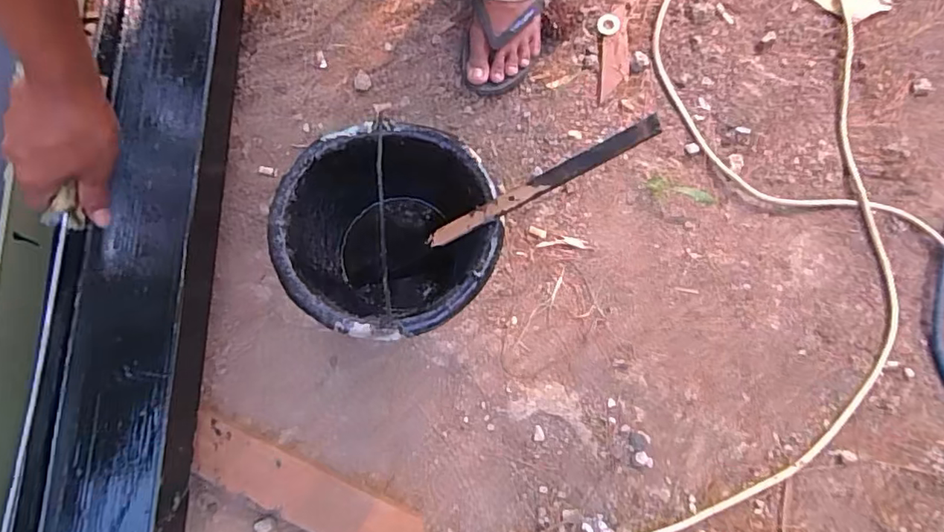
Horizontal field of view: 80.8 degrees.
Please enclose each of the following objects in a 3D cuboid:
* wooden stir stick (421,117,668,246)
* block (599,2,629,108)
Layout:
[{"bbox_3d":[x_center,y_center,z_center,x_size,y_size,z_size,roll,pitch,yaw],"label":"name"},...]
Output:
[{"bbox_3d":[0.062,-0.080,0.587,0.286,0.011,0.021,-24,78,34],"label":"wooden stir stick"},{"bbox_3d":[0.211,-0.319,0.830,0.045,0.016,0.145,0,79,0],"label":"block"}]

